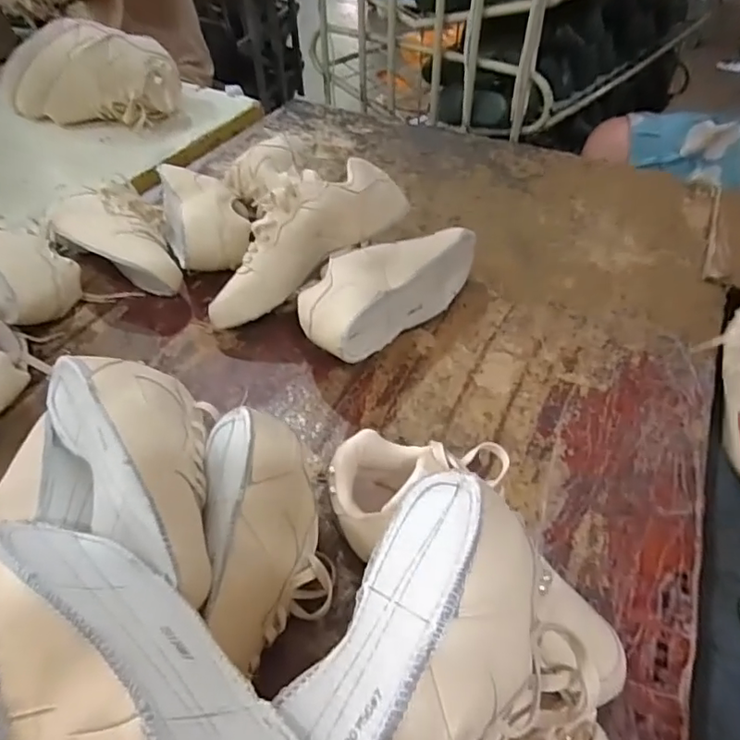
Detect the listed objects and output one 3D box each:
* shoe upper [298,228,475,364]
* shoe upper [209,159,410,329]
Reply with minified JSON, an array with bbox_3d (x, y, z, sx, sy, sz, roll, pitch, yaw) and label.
[{"bbox_3d":[0.023,-0.088,0.615,0.077,0.095,0.246,32,54,27],"label":"shoe upper"},{"bbox_3d":[-0.081,-0.138,0.599,0.248,0.101,0.070,-37,52,5],"label":"shoe upper"}]

